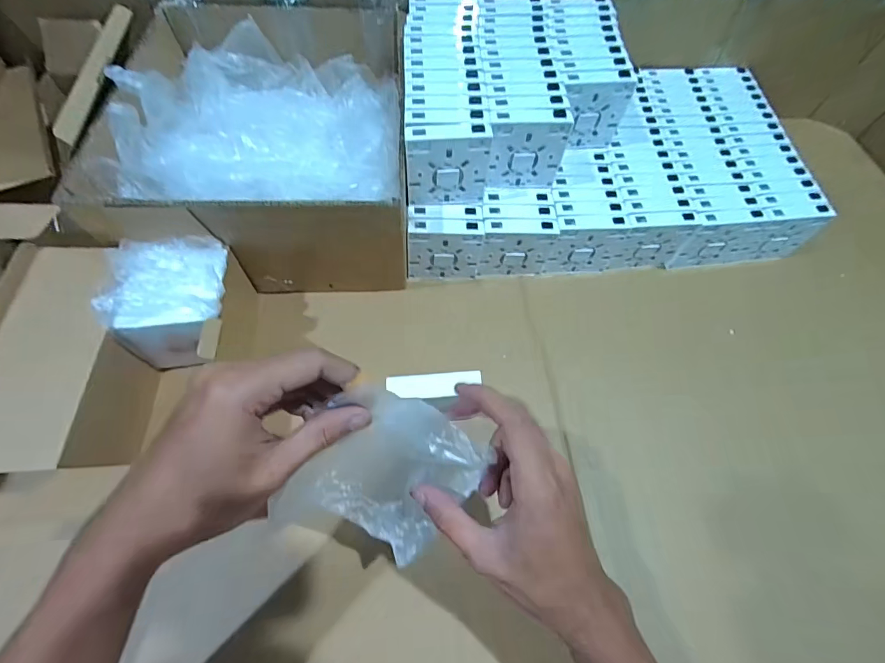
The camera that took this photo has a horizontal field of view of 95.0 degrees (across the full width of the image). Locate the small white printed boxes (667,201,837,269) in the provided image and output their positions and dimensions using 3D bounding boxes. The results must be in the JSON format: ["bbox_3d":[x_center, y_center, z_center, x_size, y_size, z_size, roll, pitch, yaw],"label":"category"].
[{"bbox_3d":[0.385,-0.118,0.519,0.165,0.090,0.023,-5,61,-3],"label":"small white printed boxes"}]

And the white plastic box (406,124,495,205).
[{"bbox_3d":[0.005,-0.172,0.433,0.085,0.090,0.017,-7,61,-4],"label":"white plastic box"}]

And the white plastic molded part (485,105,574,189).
[{"bbox_3d":[0.092,-0.198,0.451,0.081,0.093,0.020,-3,61,-2],"label":"white plastic molded part"}]

